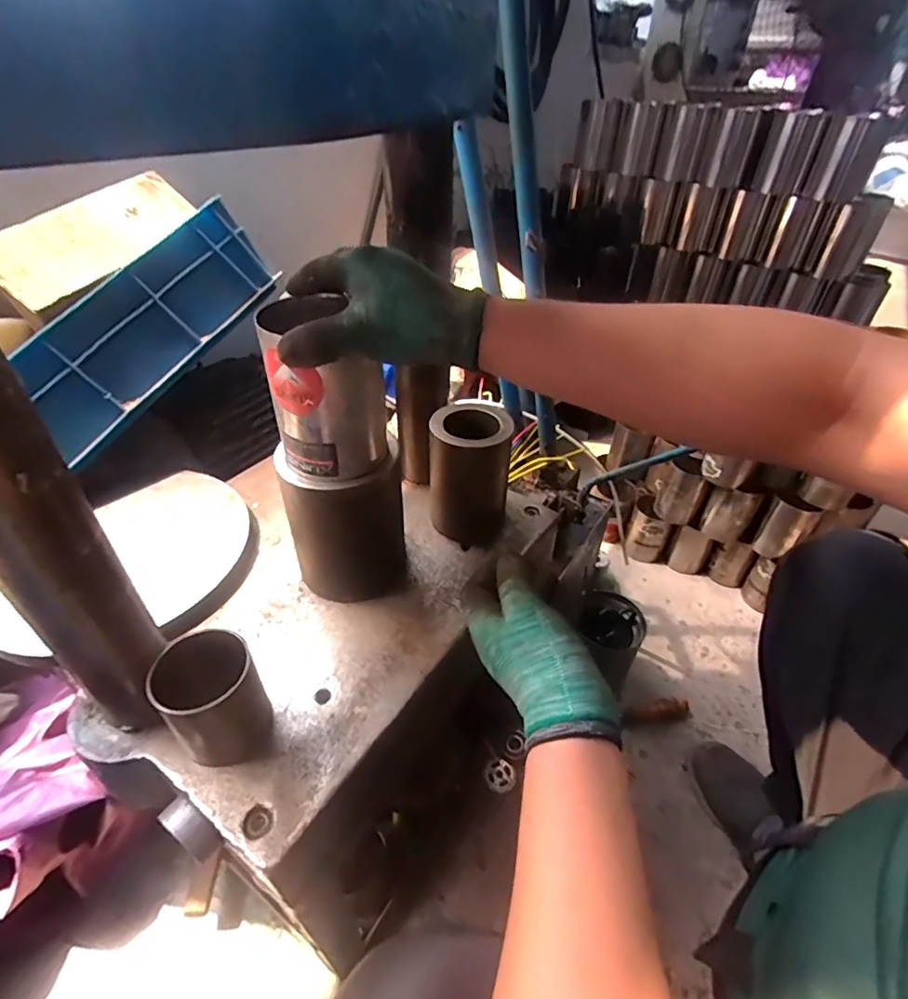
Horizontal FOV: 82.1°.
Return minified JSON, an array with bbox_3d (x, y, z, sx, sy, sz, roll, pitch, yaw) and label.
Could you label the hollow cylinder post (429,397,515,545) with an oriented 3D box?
[{"bbox_3d":[0.017,-0.025,0.585,0.087,0.138,0.088,1,40,-1],"label":"hollow cylinder post"}]

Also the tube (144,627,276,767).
[{"bbox_3d":[-0.183,0.156,0.404,0.068,0.091,0.066,1,40,-1],"label":"tube"}]

